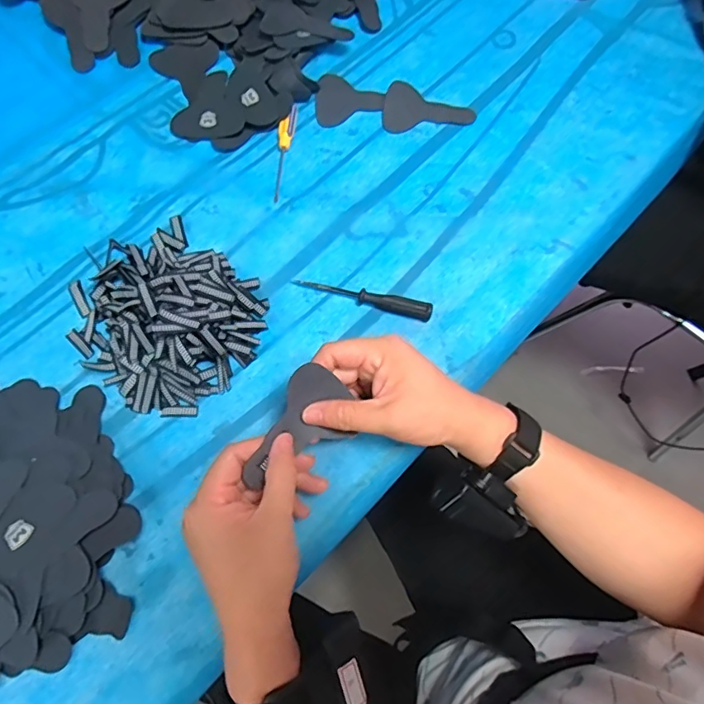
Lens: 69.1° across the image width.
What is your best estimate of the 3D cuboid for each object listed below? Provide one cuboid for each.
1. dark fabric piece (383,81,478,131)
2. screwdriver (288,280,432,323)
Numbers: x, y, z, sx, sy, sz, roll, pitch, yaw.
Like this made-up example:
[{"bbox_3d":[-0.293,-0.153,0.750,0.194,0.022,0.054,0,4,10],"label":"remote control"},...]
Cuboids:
[{"bbox_3d":[0.084,-0.263,0.552,0.096,0.008,0.065,8,69,2],"label":"dark fabric piece"},{"bbox_3d":[0.010,-0.052,0.475,0.130,0.015,0.014,15,70,5],"label":"screwdriver"}]

